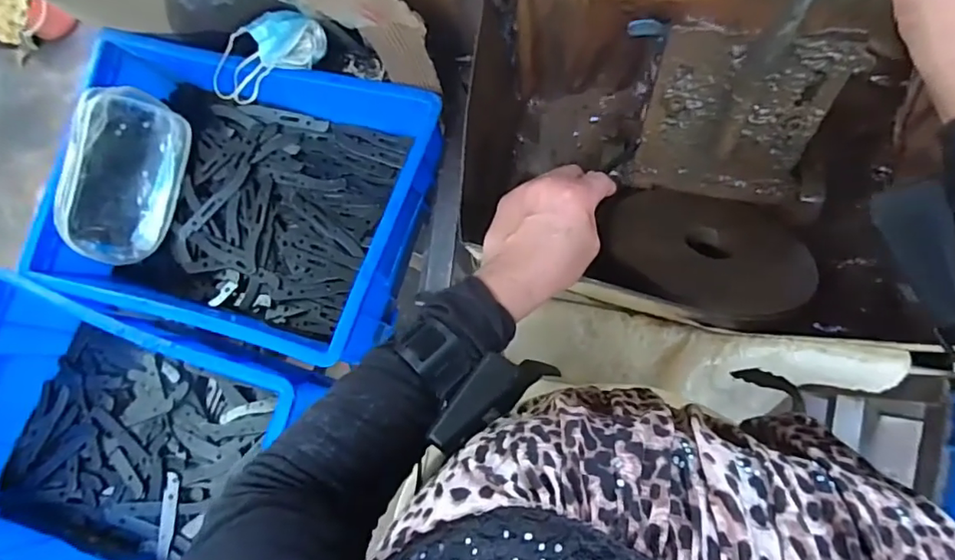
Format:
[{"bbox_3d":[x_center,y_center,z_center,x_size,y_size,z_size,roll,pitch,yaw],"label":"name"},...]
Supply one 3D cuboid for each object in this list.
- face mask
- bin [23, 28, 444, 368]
[{"bbox_3d":[-0.229,-0.242,0.578,0.135,0.047,0.060,-23,82,0],"label":"face mask"},{"bbox_3d":[-0.272,-0.091,0.623,0.404,0.132,0.290,16,84,6],"label":"bin"}]

